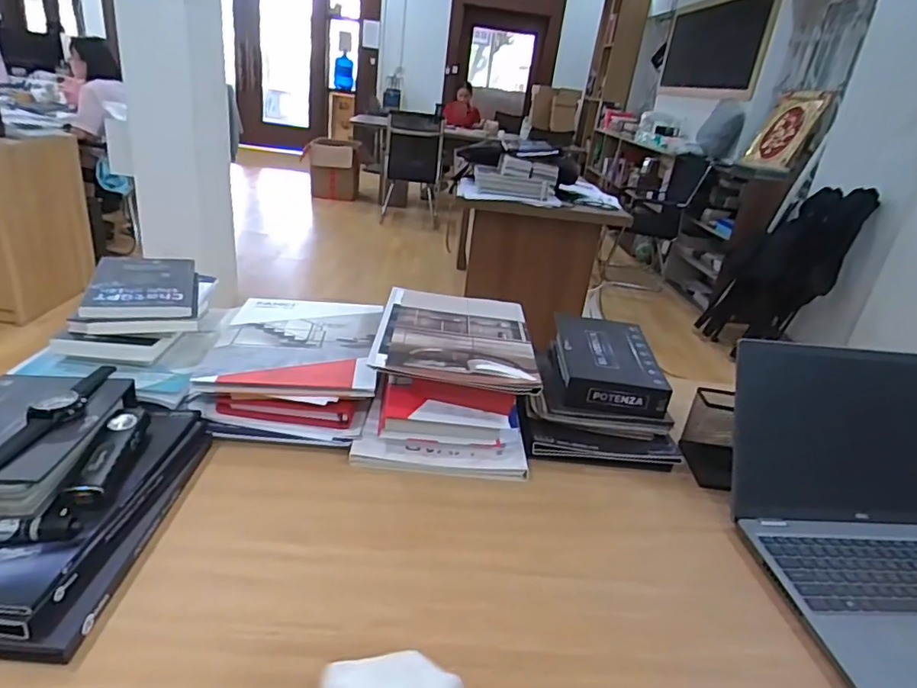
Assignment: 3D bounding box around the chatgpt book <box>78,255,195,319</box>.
[{"bbox_3d":[-0.462,-0.089,0.830,0.129,0.022,0.215,-4,27,-23],"label":"chatgpt book"}]

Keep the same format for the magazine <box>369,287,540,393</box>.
[{"bbox_3d":[-0.004,-0.019,0.837,0.219,0.016,0.291,7,25,-2],"label":"magazine"}]

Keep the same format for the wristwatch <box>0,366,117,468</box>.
[{"bbox_3d":[-0.421,0.075,0.576,0.037,0.019,0.234,8,25,0],"label":"wristwatch"}]

